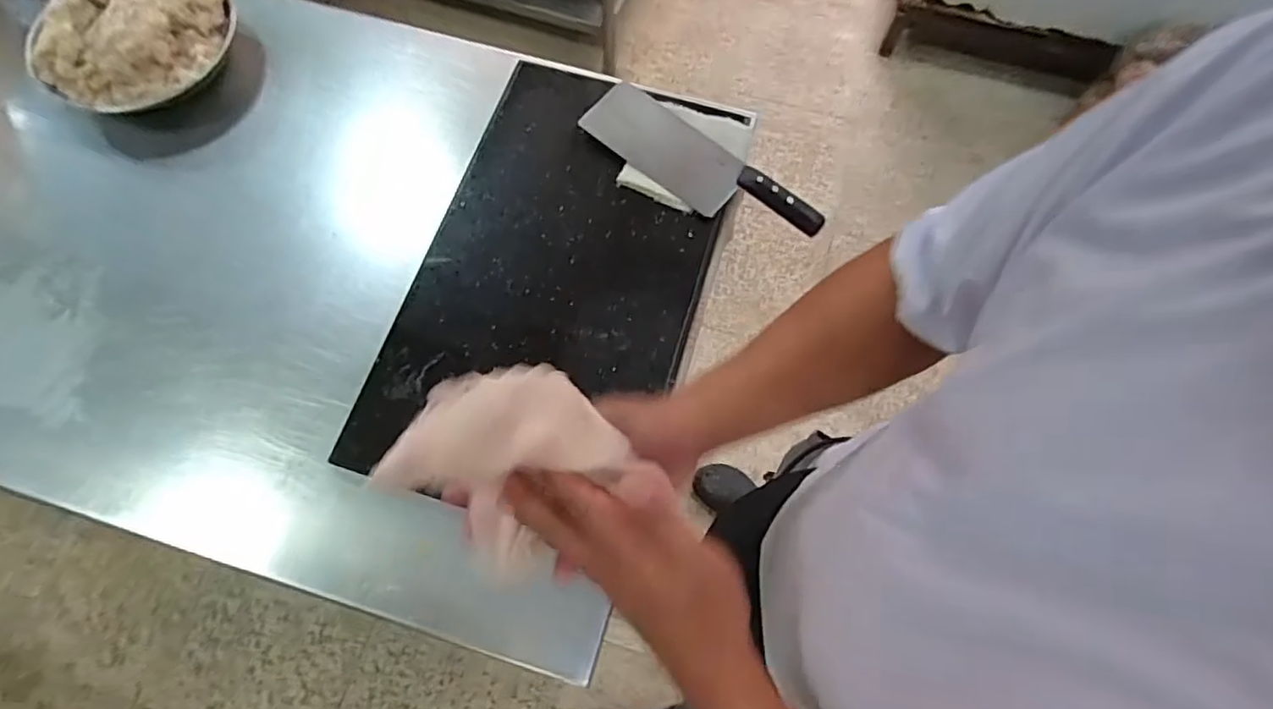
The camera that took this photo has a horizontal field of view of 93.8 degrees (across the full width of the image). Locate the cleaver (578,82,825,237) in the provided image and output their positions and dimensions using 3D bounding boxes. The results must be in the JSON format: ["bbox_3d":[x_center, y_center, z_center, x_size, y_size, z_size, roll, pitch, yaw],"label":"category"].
[{"bbox_3d":[0.073,-0.223,0.713,0.301,0.019,0.092,41,73,14],"label":"cleaver"}]

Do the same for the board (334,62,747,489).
[{"bbox_3d":[-0.084,-0.100,0.681,0.298,0.028,0.528,16,69,5],"label":"board"}]

